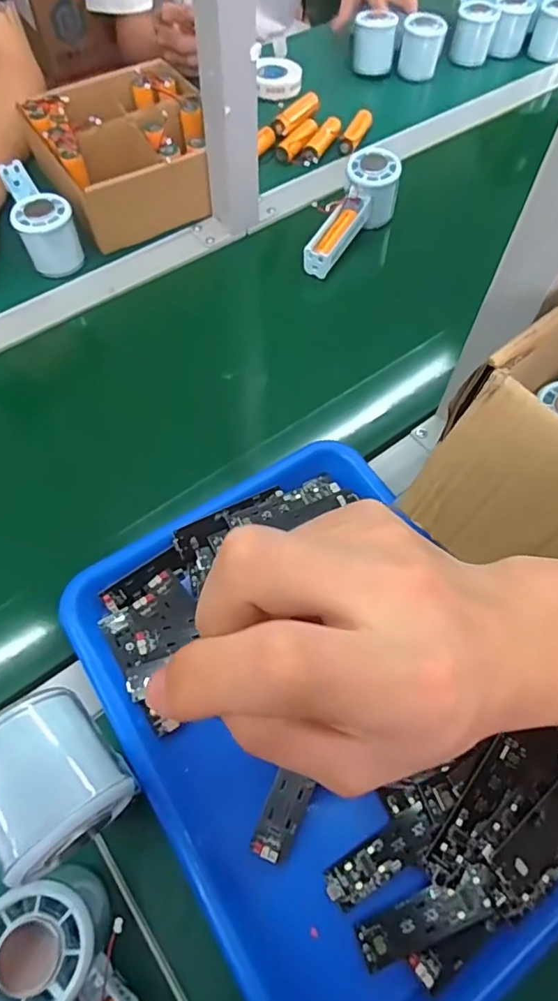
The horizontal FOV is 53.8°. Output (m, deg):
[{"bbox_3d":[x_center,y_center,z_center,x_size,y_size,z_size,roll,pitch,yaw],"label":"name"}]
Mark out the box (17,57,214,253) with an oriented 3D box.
[{"bbox_3d":[-0.164,-0.384,0.610,0.180,0.074,0.199,-26,66,-14],"label":"box"}]

